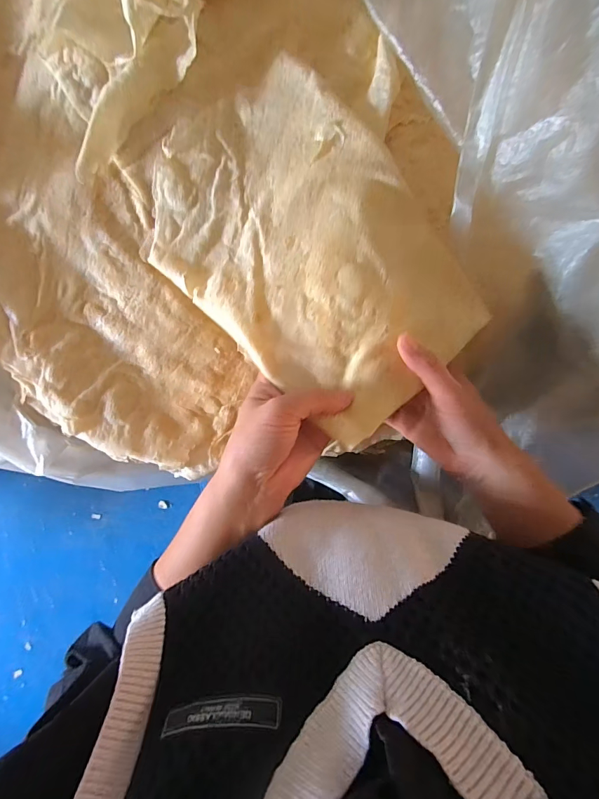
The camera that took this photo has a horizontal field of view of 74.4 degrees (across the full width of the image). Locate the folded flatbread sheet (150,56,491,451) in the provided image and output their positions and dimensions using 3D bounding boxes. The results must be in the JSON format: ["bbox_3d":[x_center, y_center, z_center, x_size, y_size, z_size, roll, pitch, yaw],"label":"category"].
[{"bbox_3d":[0.009,-0.126,0.333,0.194,0.033,0.288,-43,79,3],"label":"folded flatbread sheet"}]

